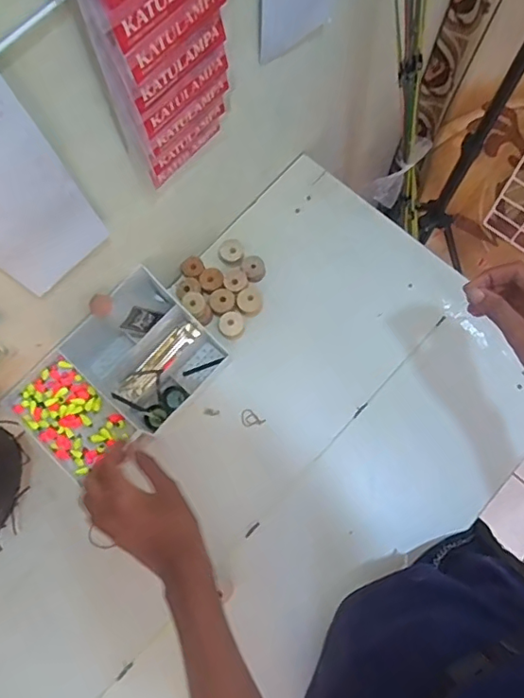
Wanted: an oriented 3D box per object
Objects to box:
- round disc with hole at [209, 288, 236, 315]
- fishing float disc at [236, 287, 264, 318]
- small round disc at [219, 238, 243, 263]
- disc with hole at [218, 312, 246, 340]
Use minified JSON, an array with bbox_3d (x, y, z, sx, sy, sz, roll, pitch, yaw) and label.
[{"bbox_3d":[-0.053,-0.065,0.718,0.034,0.008,0.033,-1,75,2],"label":"round disc with hole"},{"bbox_3d":[-0.015,-0.064,0.717,0.035,0.010,0.038,-1,75,2],"label":"fishing float disc"},{"bbox_3d":[-0.042,-0.137,0.735,0.032,0.014,0.033,-1,75,2],"label":"small round disc"},{"bbox_3d":[-0.040,-0.031,0.711,0.034,0.011,0.036,-1,75,2],"label":"disc with hole"}]

